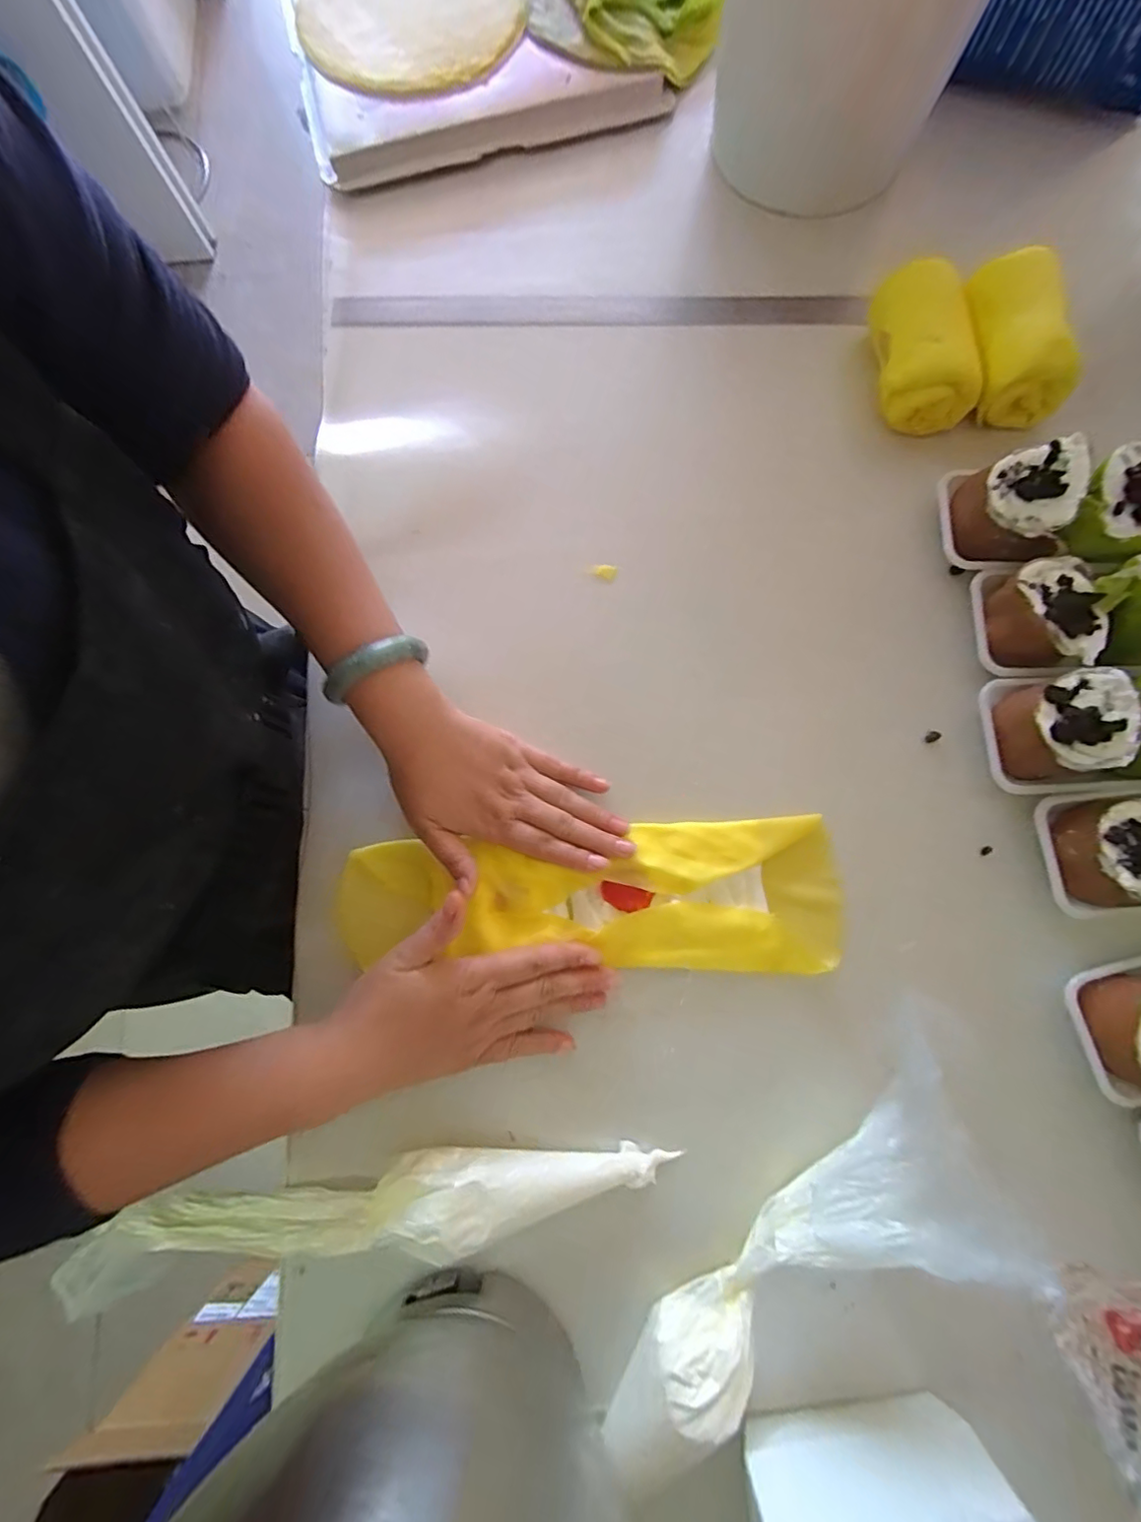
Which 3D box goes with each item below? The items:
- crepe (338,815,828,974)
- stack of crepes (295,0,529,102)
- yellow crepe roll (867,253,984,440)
[{"bbox_3d":[0.011,0.092,0.378,0.335,0.017,0.099,0,79,1],"label":"crepe"},{"bbox_3d":[-0.144,-0.694,0.513,0.203,0.015,0.204,0,79,0],"label":"stack of crepes"},{"bbox_3d":[0.260,-0.311,0.422,0.055,0.066,0.112,-20,79,-3],"label":"yellow crepe roll"}]

